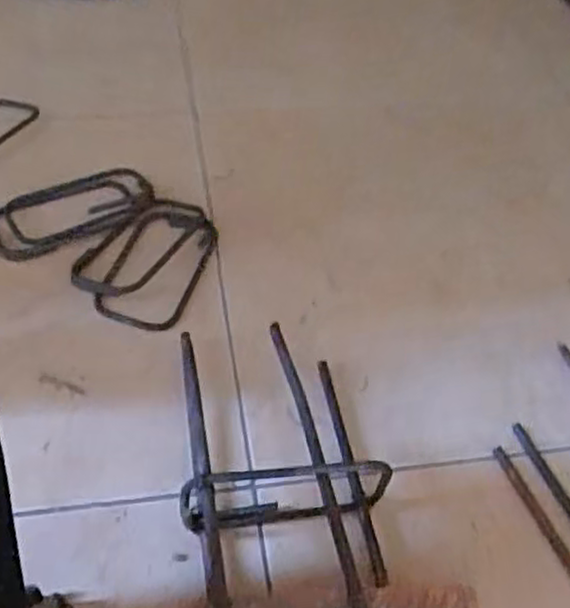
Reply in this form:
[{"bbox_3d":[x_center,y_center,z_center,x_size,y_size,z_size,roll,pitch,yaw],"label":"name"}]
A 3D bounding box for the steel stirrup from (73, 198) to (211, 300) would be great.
[{"bbox_3d":[-0.138,-0.055,0.681,0.074,0.014,0.141,24,50,16],"label":"steel stirrup"}]

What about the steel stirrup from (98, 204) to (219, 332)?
[{"bbox_3d":[-0.116,-0.037,0.670,0.086,0.015,0.146,11,47,4],"label":"steel stirrup"}]

